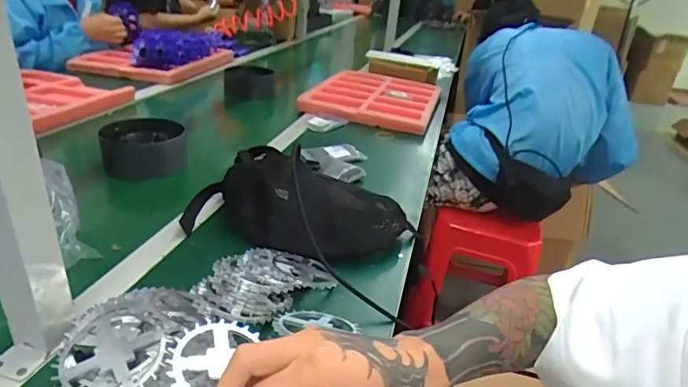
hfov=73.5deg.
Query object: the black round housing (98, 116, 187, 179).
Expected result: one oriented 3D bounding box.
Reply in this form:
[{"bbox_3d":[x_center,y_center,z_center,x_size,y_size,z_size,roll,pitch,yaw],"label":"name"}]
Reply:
[{"bbox_3d":[-0.360,-0.086,0.831,0.143,0.069,0.127,-6,29,-21],"label":"black round housing"}]

